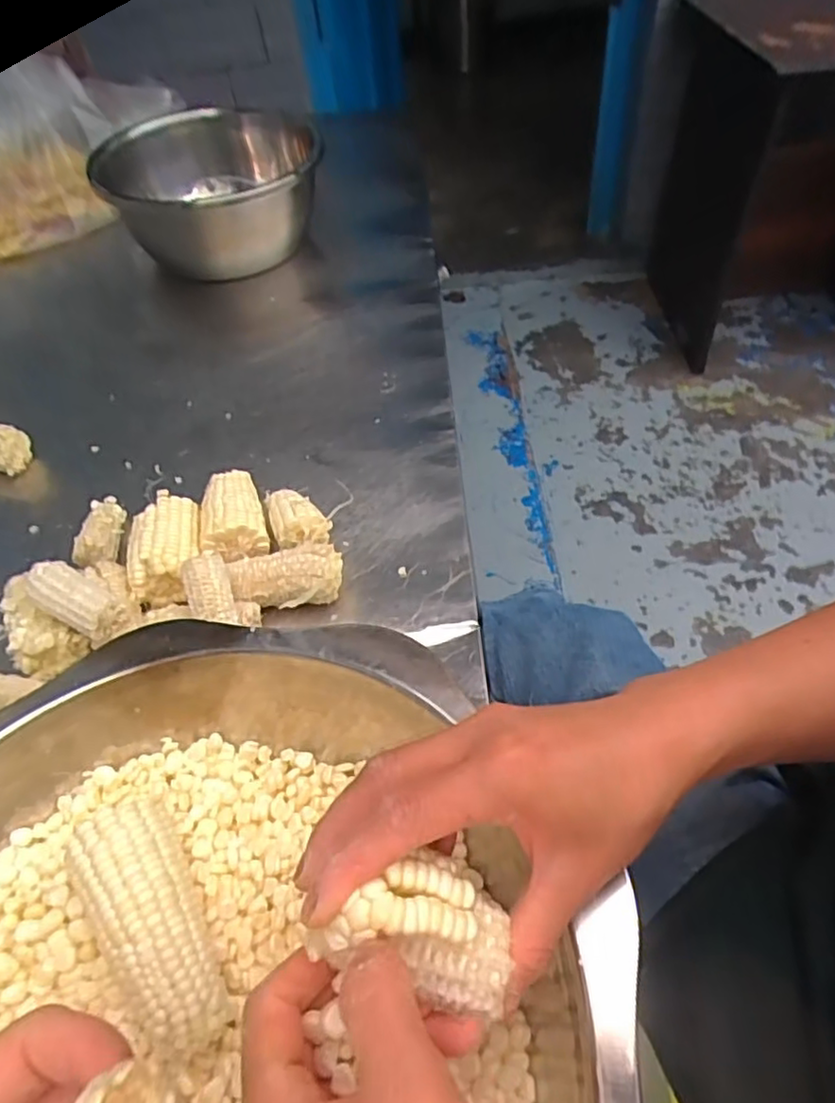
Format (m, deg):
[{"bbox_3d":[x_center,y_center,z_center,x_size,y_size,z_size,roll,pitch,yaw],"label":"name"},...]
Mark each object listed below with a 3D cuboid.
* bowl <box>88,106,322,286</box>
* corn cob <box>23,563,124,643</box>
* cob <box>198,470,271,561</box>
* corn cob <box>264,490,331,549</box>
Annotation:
[{"bbox_3d":[-0.282,-0.496,0.895,0.280,0.140,0.269,-6,50,3],"label":"bowl"},{"bbox_3d":[-0.254,0.033,0.469,0.086,0.023,0.033,27,56,23],"label":"corn cob"},{"bbox_3d":[-0.159,-0.030,0.553,0.054,0.049,0.092,-17,50,-6],"label":"cob"},{"bbox_3d":[-0.103,-0.027,0.549,0.046,0.039,0.074,-22,51,-11],"label":"corn cob"}]

